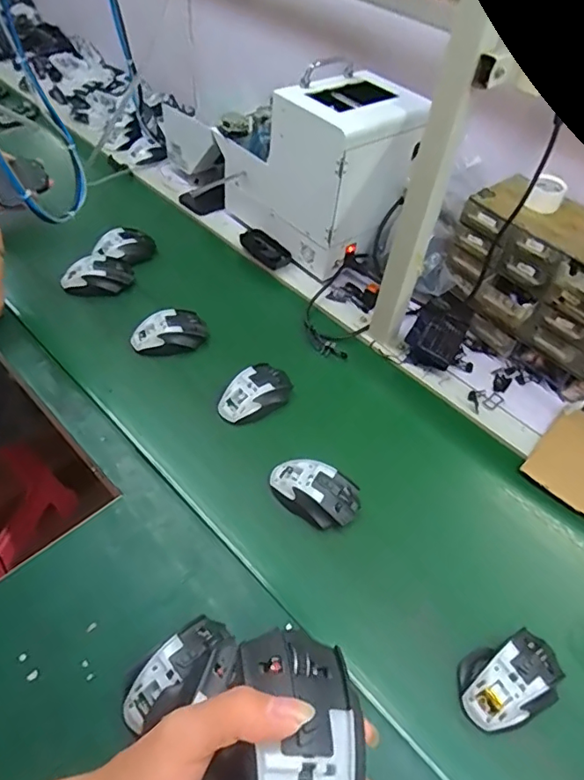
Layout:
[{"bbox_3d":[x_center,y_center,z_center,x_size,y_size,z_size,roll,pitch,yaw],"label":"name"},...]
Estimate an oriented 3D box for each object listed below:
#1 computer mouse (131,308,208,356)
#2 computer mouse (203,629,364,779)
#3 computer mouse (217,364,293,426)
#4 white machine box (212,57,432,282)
[{"bbox_3d":[-0.194,-0.095,0.849,0.120,0.037,0.071,-7,51,-12],"label":"computer mouse"},{"bbox_3d":[0.000,0.172,0.250,0.067,0.031,0.111,7,50,0],"label":"computer mouse"},{"bbox_3d":[-0.053,0.005,0.775,0.113,0.037,0.068,-30,59,-27],"label":"computer mouse"},{"bbox_3d":[0.037,-0.413,0.977,0.199,0.276,0.306,-32,60,-29],"label":"white machine box"}]

